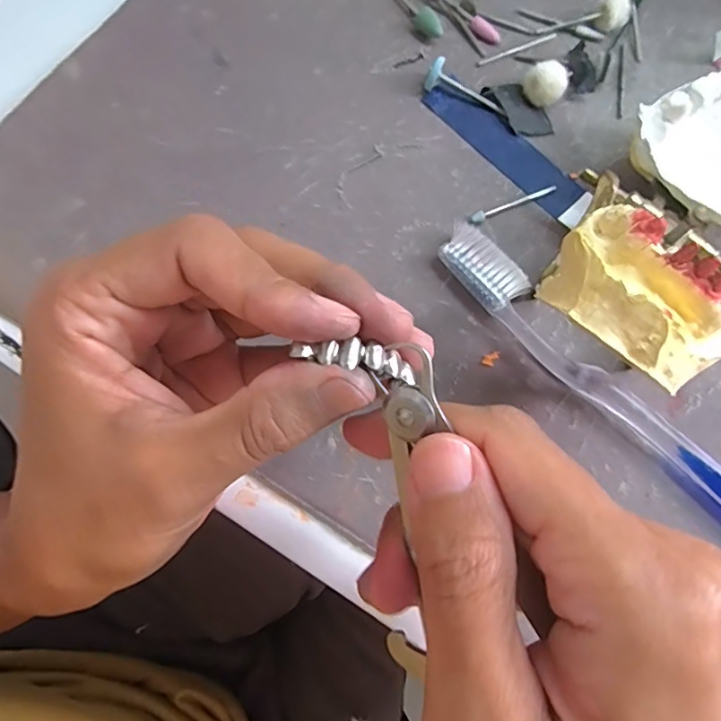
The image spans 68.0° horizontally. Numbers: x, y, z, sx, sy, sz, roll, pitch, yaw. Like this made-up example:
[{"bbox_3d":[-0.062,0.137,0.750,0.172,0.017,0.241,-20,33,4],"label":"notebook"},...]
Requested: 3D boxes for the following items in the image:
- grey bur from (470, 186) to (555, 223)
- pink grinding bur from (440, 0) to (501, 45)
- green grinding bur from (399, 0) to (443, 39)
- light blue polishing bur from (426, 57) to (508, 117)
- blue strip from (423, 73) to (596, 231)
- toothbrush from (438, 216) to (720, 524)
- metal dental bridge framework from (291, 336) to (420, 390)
[{"bbox_3d":[0.067,-0.069,0.234,0.044,0.004,0.005,-26,78,-8],"label":"grey bur"},{"bbox_3d":[0.051,-0.169,0.261,0.044,0.005,0.007,41,78,8],"label":"pink grinding bur"},{"bbox_3d":[0.024,-0.171,0.257,0.007,0.010,0.043,-35,79,-10],"label":"green grinding bur"},{"bbox_3d":[0.049,-0.123,0.246,0.039,0.010,0.010,28,76,-8],"label":"light blue polishing bur"},{"bbox_3d":[0.068,-0.096,0.241,0.021,0.004,0.090,-42,80,-11],"label":"blue strip"},{"bbox_3d":[0.101,0.018,0.208,0.018,0.013,0.188,-41,80,-11],"label":"toothbrush"},{"bbox_3d":[-0.001,0.000,0.127,0.030,0.005,0.008,17,75,-13],"label":"metal dental bridge framework"}]

